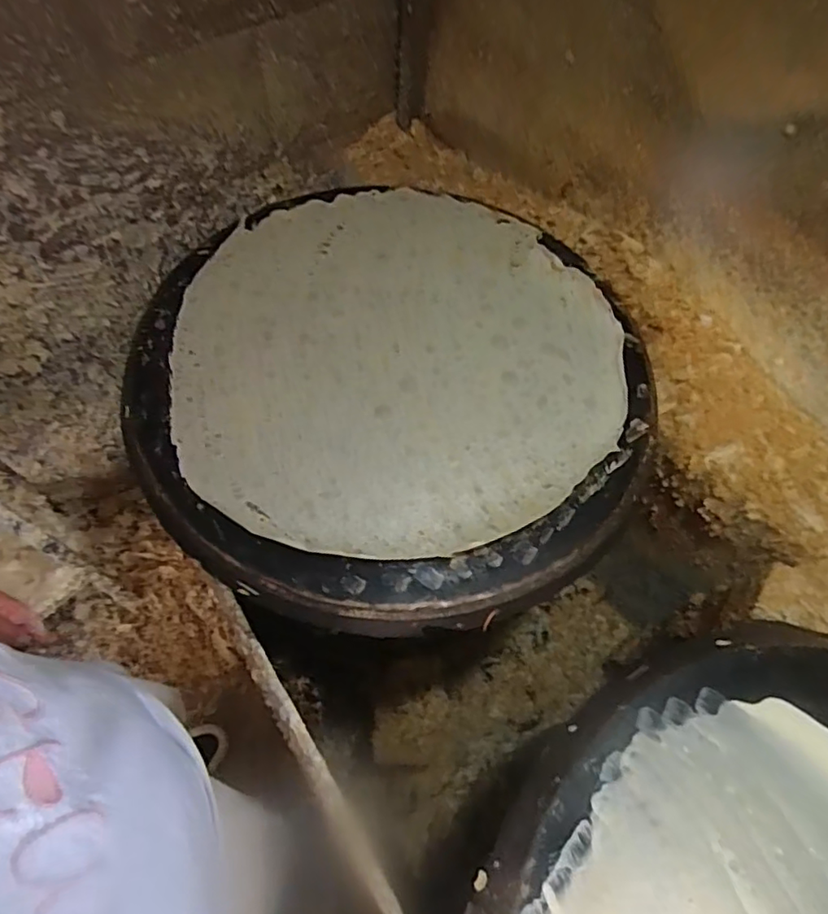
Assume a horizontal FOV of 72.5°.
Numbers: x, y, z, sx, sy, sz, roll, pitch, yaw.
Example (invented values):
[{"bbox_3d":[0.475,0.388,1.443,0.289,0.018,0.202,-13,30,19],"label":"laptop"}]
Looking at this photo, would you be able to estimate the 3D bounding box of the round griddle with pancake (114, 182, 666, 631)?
[{"bbox_3d":[-0.014,-0.107,0.673,0.568,0.060,0.556,2,61,-3],"label":"round griddle with pancake"}]

